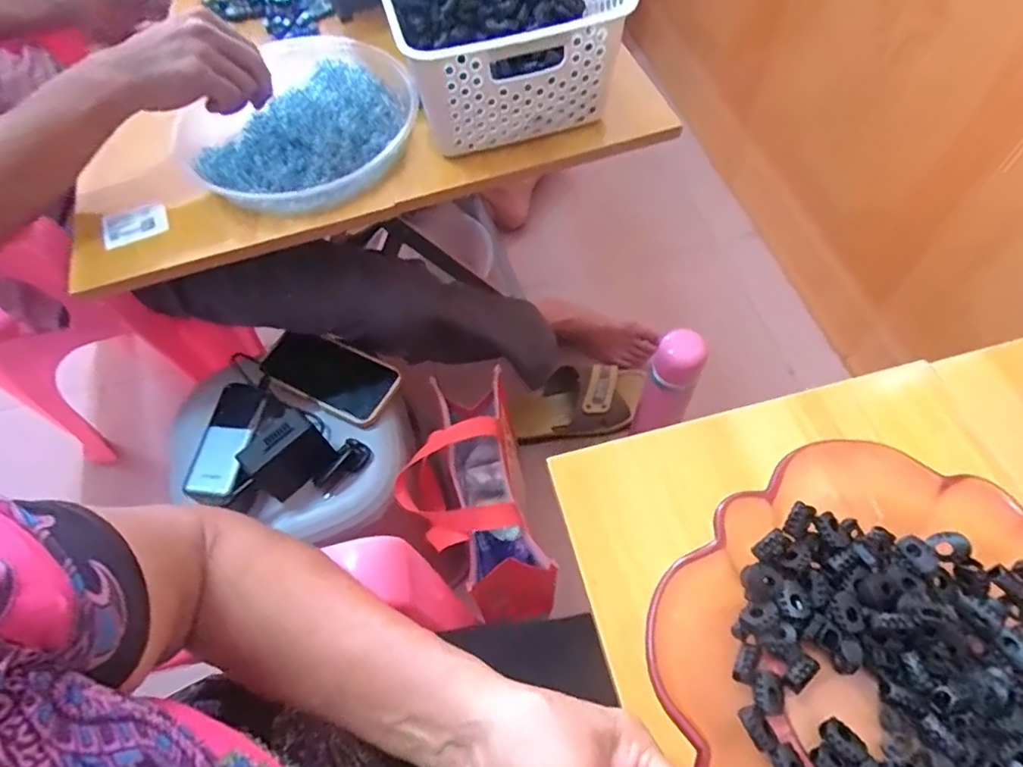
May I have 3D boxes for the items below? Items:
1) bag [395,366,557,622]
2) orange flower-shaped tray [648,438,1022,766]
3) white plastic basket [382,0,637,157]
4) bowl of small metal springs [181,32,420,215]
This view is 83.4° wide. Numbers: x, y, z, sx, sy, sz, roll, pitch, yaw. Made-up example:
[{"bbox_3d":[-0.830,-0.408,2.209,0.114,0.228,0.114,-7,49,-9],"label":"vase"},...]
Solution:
[{"bbox_3d":[-0.047,0.161,0.750,0.136,0.331,0.248,-14,60,-4],"label":"bag"},{"bbox_3d":[0.206,0.162,0.295,0.239,0.059,0.241,-27,62,-11],"label":"orange flower-shaped tray"},{"bbox_3d":[-0.030,-0.387,0.582,0.204,0.111,0.315,-18,60,-6],"label":"white plastic basket"},{"bbox_3d":[-0.205,-0.261,0.558,0.215,0.068,0.191,-39,65,-17],"label":"bowl of small metal springs"}]

